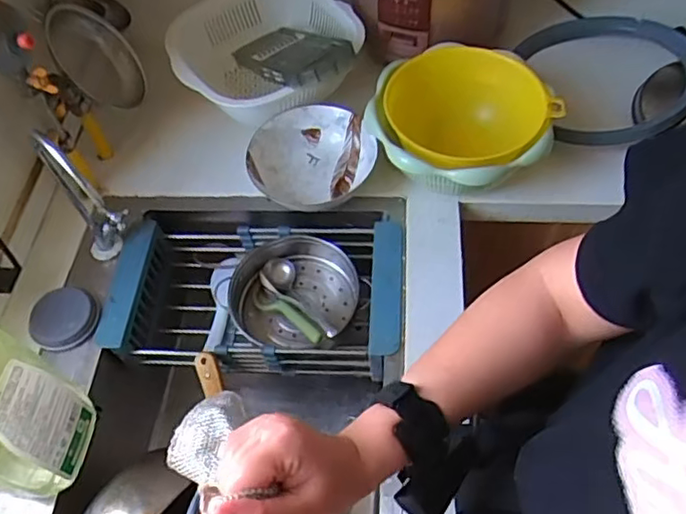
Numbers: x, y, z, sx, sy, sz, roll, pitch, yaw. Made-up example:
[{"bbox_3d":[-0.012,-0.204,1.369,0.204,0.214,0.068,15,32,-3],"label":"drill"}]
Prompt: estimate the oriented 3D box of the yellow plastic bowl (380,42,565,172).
[{"bbox_3d":[0.174,-0.176,0.812,0.220,0.103,0.204,-2,57,3],"label":"yellow plastic bowl"}]

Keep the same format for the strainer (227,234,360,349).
[{"bbox_3d":[-0.066,0.054,0.806,0.163,0.062,0.158,-2,57,3],"label":"strainer"}]

